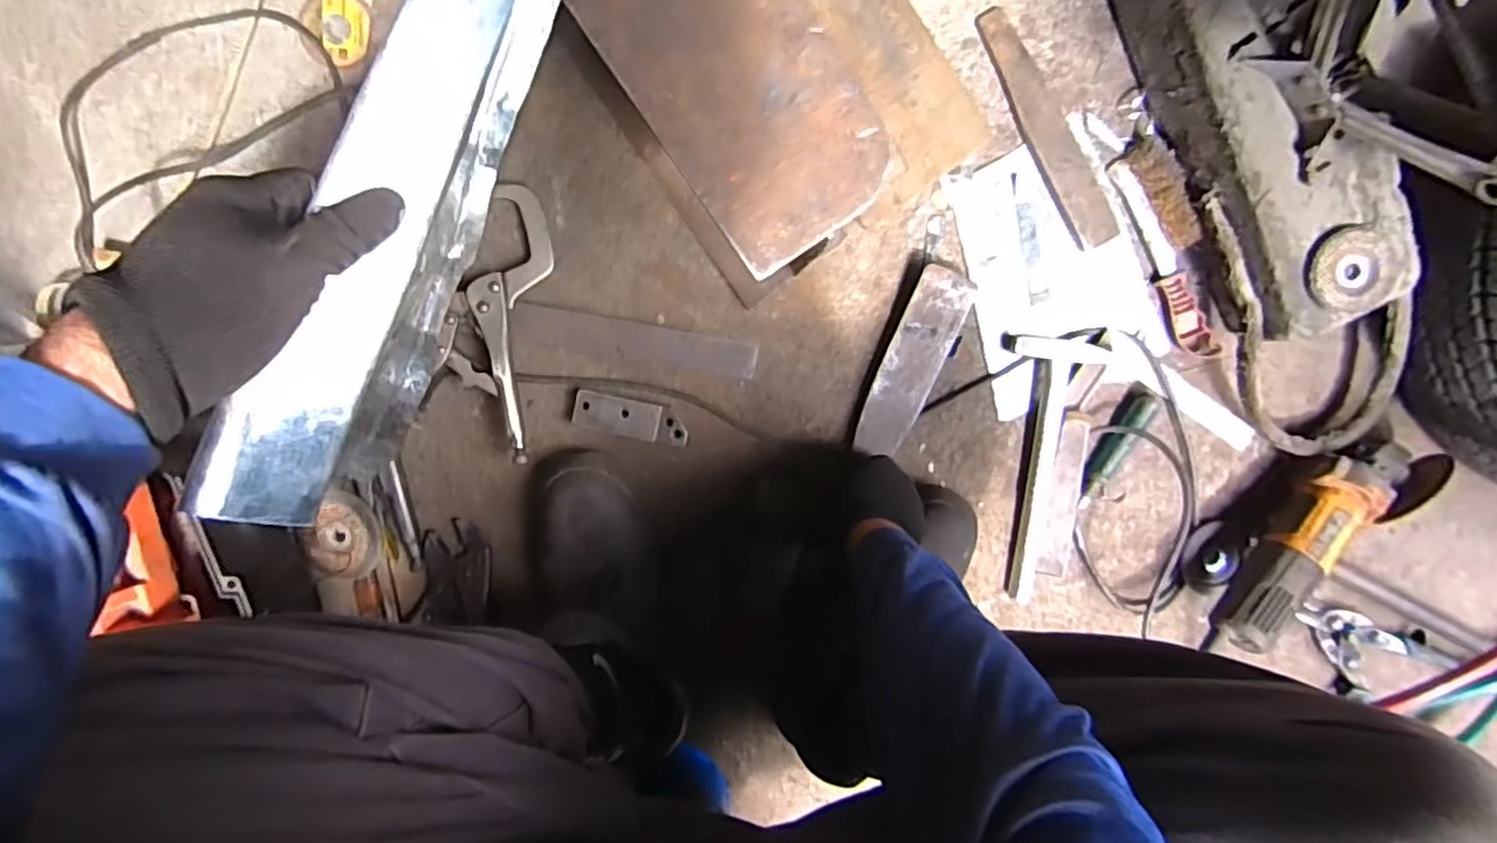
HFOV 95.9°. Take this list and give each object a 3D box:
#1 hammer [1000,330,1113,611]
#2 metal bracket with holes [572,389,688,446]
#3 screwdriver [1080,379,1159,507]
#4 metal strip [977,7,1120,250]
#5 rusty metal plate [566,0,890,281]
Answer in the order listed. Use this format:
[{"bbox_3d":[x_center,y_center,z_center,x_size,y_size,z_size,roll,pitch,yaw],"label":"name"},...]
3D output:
[{"bbox_3d":[0.312,0.054,0.709,0.103,0.022,0.278,3,96,-3],"label":"hammer"},{"bbox_3d":[-0.117,-0.003,0.679,0.112,0.015,0.037,12,95,-4],"label":"metal bracket with holes"},{"bbox_3d":[0.384,0.027,0.701,0.031,0.023,0.138,23,95,-5],"label":"screwdriver"},{"bbox_3d":[0.296,-0.287,0.664,0.050,0.012,0.245,-28,97,0],"label":"metal strip"},{"bbox_3d":[-0.020,-0.231,0.417,0.117,0.004,0.261,-35,97,1],"label":"rusty metal plate"}]

